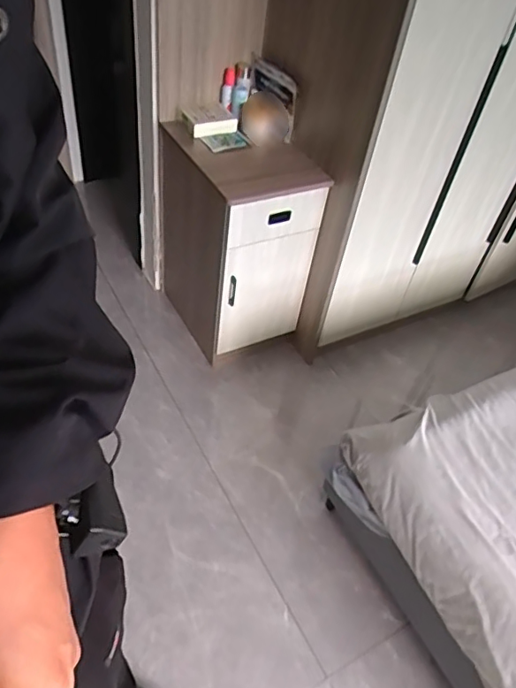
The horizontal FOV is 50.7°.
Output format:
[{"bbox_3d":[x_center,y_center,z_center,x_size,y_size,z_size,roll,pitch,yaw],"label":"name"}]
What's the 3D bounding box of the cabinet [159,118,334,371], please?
[{"bbox_3d":[-0.088,-0.344,1.843,0.329,0.673,0.476,-21,53,-25],"label":"cabinet"}]

